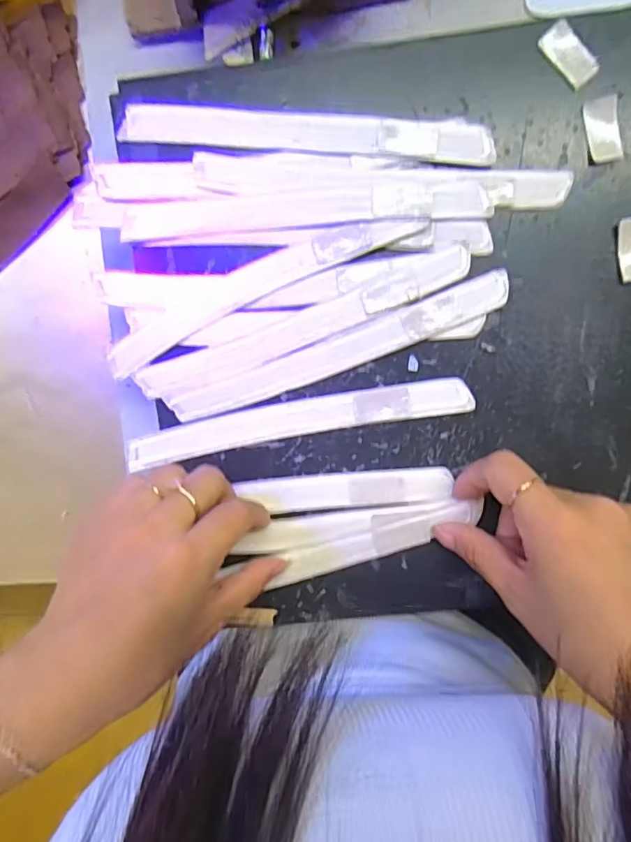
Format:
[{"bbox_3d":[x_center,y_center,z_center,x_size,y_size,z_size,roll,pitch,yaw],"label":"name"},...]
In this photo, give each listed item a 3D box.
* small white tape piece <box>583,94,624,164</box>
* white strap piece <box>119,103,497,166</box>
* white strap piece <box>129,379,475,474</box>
[{"bbox_3d":[0.145,-0.146,0.270,0.016,0.004,0.030,-11,96,6],"label":"small white tape piece"},{"bbox_3d":[-0.006,-0.150,0.279,0.192,0.004,0.020,6,98,4],"label":"white strap piece"},{"bbox_3d":[-0.011,0.001,0.300,0.192,0.004,0.020,-10,96,6],"label":"white strap piece"}]

